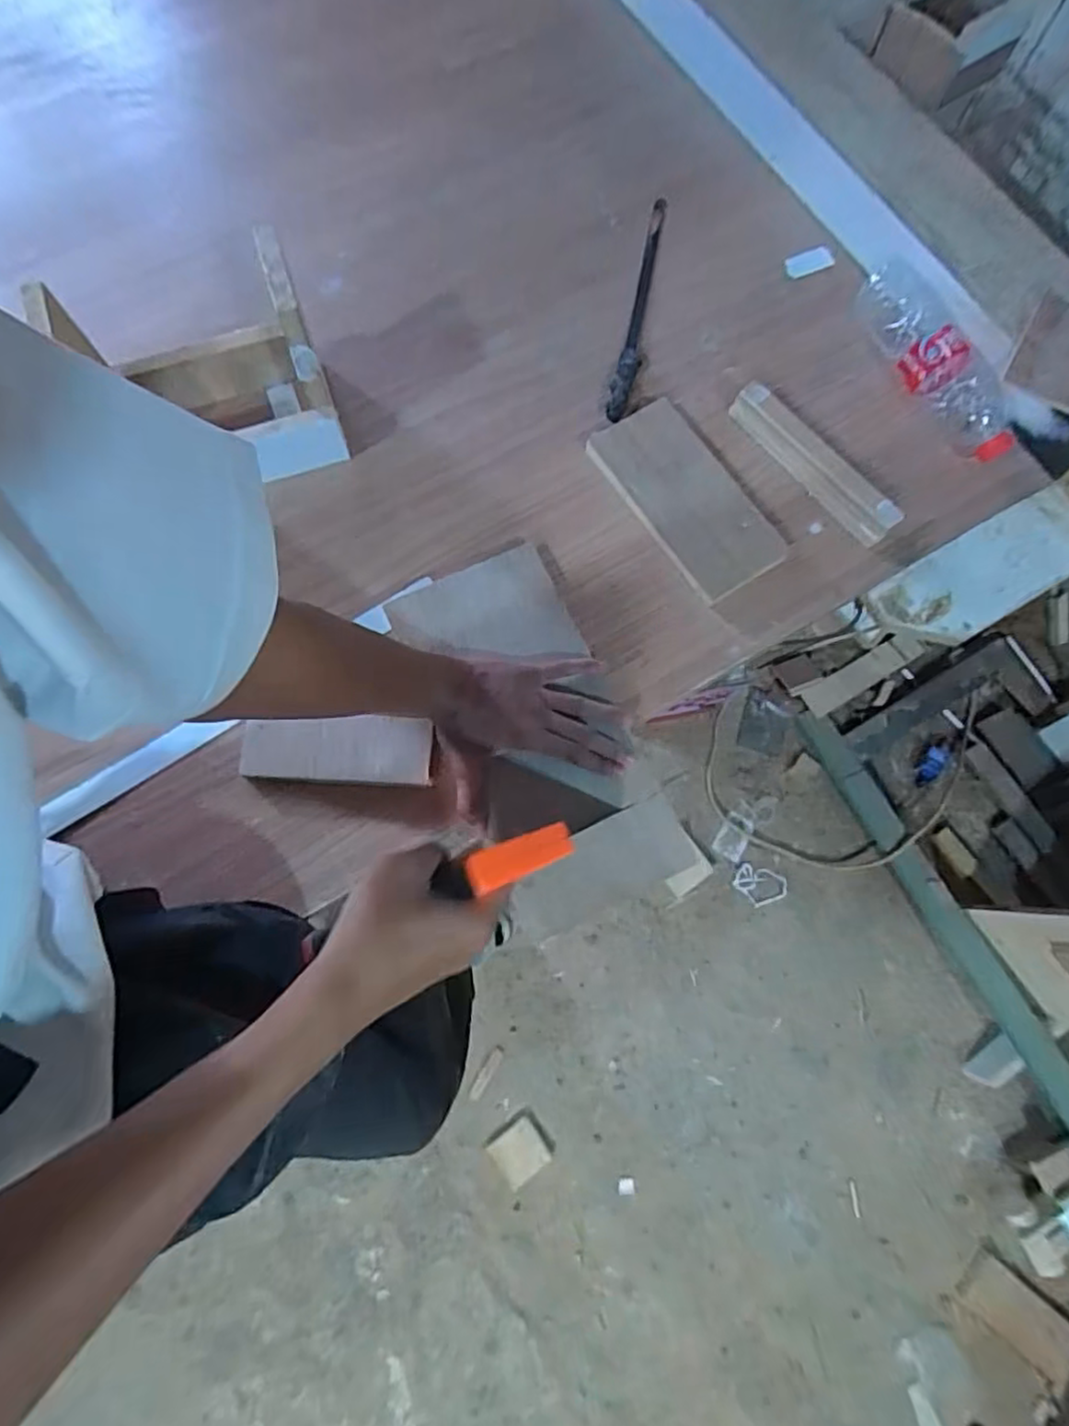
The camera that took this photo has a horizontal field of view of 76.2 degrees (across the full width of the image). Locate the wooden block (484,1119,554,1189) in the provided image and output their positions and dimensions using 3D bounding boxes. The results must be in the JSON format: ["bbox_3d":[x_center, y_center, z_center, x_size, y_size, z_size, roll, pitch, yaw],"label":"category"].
[{"bbox_3d":[-0.026,0.768,1.186,0.085,0.016,0.087,-35,76,-9],"label":"wooden block"}]

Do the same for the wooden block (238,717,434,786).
[{"bbox_3d":[-0.172,0.035,0.600,0.162,0.025,0.055,2,75,-1],"label":"wooden block"}]

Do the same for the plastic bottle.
[{"bbox_3d":[0.404,-0.356,0.693,0.057,0.059,0.230,-23,77,-8],"label":"plastic bottle"}]

